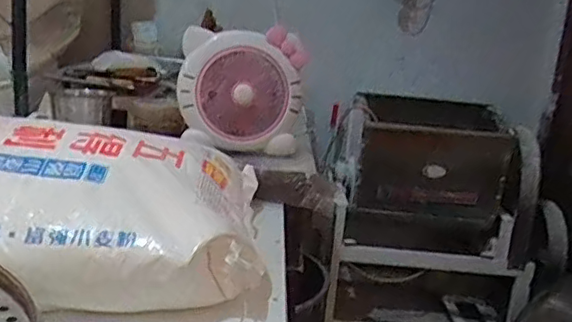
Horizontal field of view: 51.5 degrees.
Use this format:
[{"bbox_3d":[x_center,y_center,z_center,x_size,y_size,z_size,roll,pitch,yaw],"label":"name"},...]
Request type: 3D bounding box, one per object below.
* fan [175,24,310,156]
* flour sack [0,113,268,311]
[{"bbox_3d":[-0.092,-0.145,1.233,0.255,0.232,0.151,5,16,-1],"label":"fan"},{"bbox_3d":[-0.351,0.050,0.836,0.631,0.155,0.369,3,16,-6],"label":"flour sack"}]

